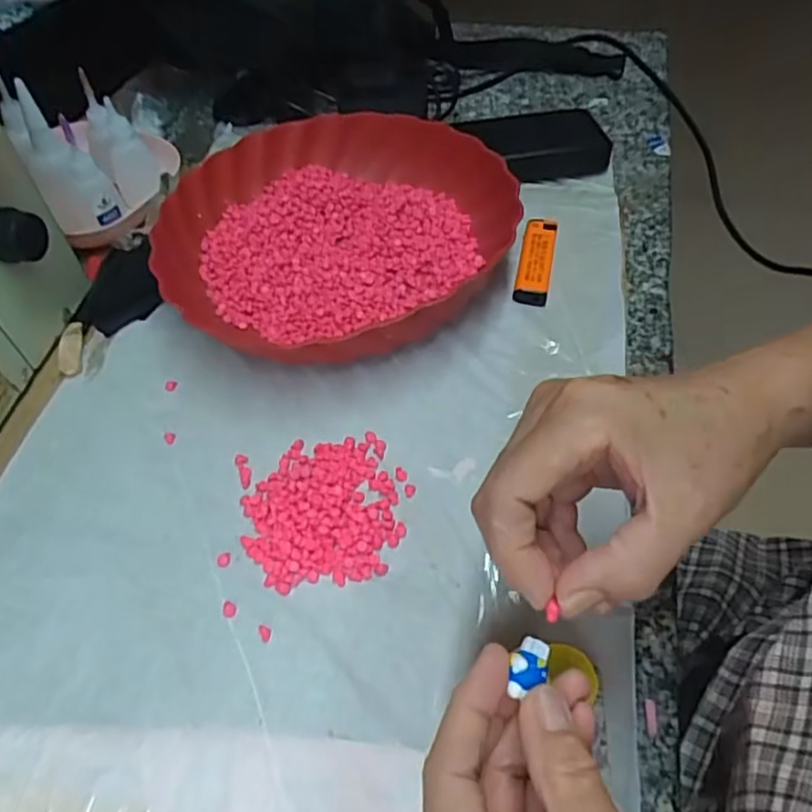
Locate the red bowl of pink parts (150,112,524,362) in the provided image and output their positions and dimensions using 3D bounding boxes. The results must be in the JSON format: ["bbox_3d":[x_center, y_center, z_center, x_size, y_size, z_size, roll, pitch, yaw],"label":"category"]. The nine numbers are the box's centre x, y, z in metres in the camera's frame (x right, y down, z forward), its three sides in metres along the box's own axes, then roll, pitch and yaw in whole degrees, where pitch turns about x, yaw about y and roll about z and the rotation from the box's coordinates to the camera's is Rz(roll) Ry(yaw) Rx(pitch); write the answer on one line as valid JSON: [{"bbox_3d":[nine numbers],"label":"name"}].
[{"bbox_3d":[-0.045,-0.125,0.452,0.229,0.047,0.218,-2,54,3],"label":"red bowl of pink parts"}]

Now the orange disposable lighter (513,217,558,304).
[{"bbox_3d":[0.090,-0.102,0.447,0.023,0.012,0.078,8,55,11],"label":"orange disposable lighter"}]

